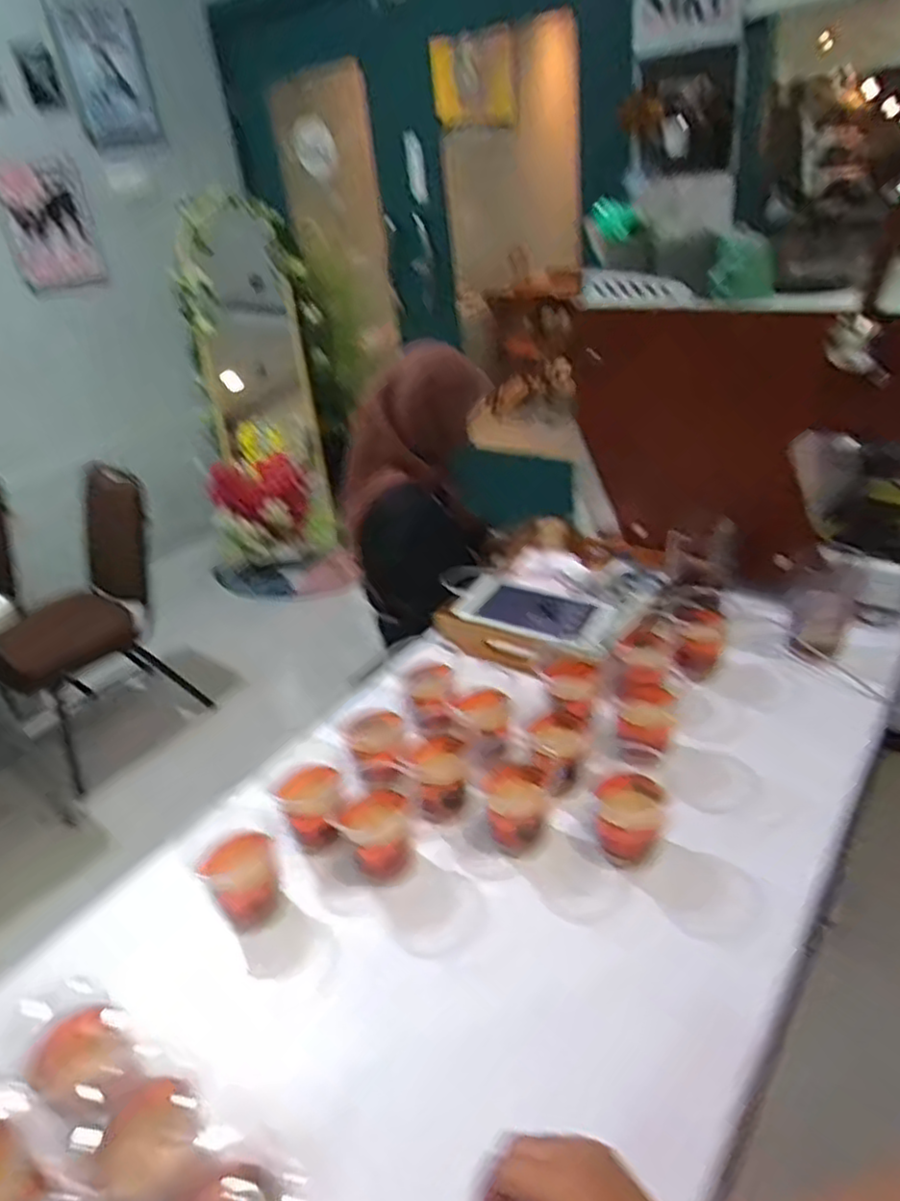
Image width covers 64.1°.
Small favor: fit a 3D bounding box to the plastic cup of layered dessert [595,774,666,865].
[{"bbox_3d":[0.182,0.220,0.730,0.066,0.071,0.073,2,33,14],"label":"plastic cup of layered dessert"}]

